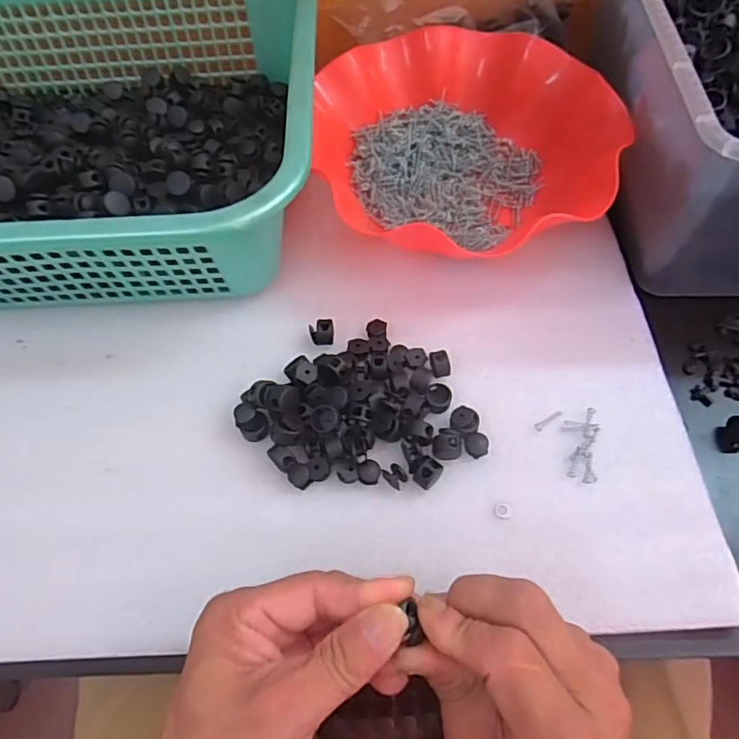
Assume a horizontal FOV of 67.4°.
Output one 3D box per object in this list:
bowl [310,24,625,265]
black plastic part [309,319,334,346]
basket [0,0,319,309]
[{"bbox_3d":[0.065,-0.169,0.416,0.190,0.064,0.197,-1,61,1],"label":"bowl"},{"bbox_3d":[-0.031,-0.025,0.363,0.016,0.012,0.014,-7,61,-3],"label":"black plastic part"},{"bbox_3d":[-0.226,-0.171,0.403,0.377,0.099,0.287,-4,61,-1],"label":"basket"}]

